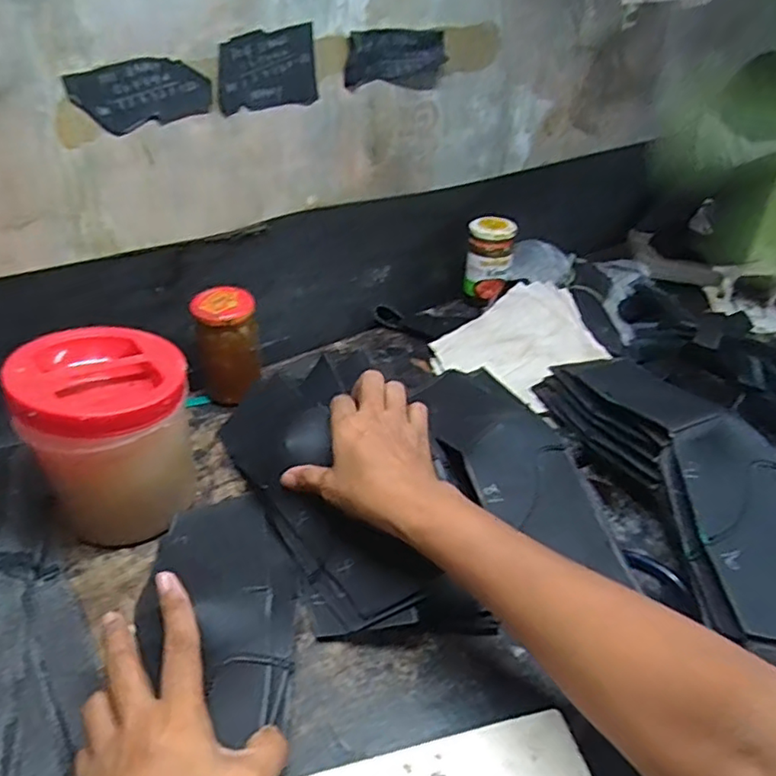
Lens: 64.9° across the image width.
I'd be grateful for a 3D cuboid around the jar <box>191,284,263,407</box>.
[{"bbox_3d":[-0.162,-0.044,0.626,0.058,0.102,0.056,-5,37,-10],"label":"jar"}]

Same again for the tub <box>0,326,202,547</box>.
[{"bbox_3d":[-0.214,0.042,0.487,0.117,0.147,0.108,2,36,-1],"label":"tub"}]

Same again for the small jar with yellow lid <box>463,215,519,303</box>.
[{"bbox_3d":[0.133,-0.166,0.802,0.057,0.101,0.064,10,37,10],"label":"small jar with yellow lid"}]

